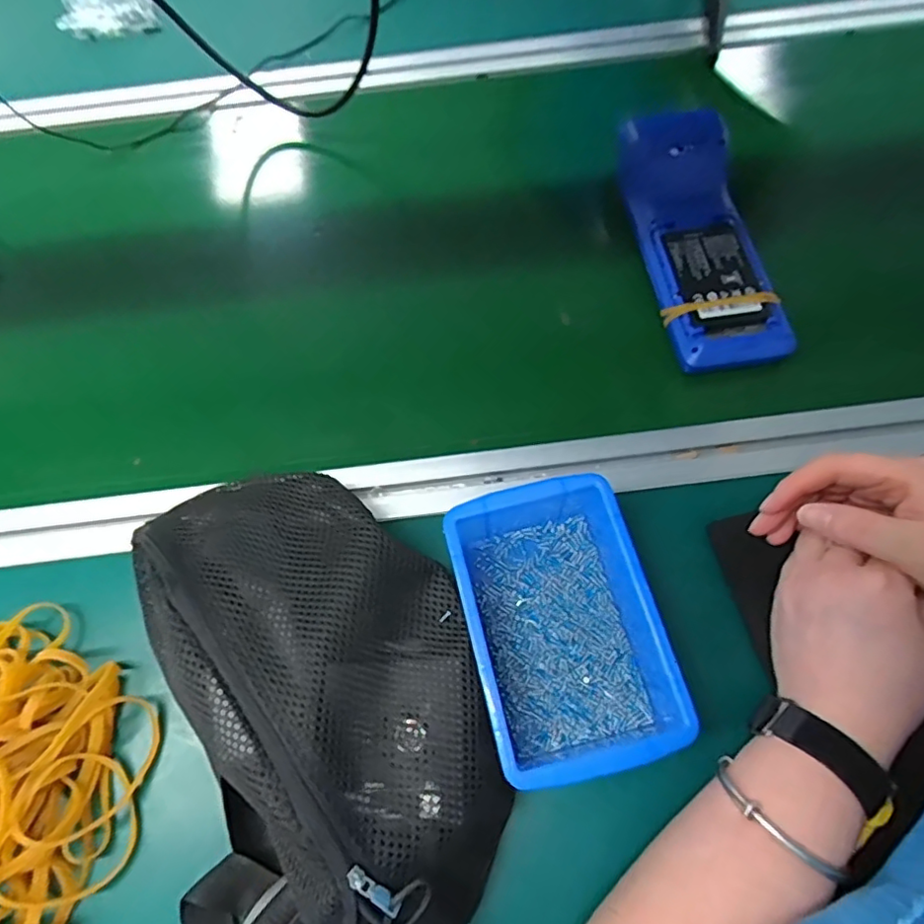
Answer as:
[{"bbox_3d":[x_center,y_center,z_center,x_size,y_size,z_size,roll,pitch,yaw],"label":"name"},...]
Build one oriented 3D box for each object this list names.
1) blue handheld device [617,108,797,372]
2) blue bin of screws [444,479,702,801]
[{"bbox_3d":[0.186,-0.175,0.458,0.083,0.064,0.214,-10,67,-2],"label":"blue handheld device"},{"bbox_3d":[0.054,0.091,0.331,0.098,0.053,0.149,-14,67,-4],"label":"blue bin of screws"}]

